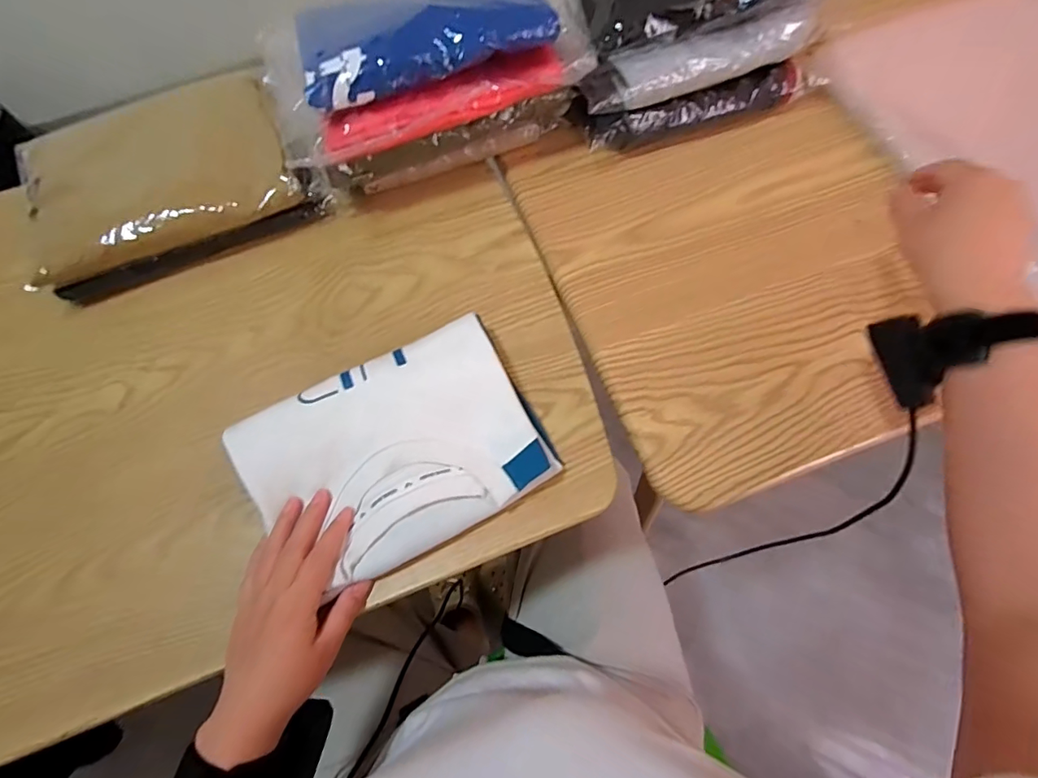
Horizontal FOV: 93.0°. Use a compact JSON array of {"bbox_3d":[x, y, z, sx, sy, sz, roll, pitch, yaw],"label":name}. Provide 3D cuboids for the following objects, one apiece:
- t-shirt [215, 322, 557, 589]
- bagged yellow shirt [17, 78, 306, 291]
[{"bbox_3d":[-0.101,0.053,0.409,0.228,0.043,0.157,-28,68,-9],"label":"t-shirt"},{"bbox_3d":[-0.382,-0.232,0.510,0.267,0.041,0.207,-23,68,-7],"label":"bagged yellow shirt"}]

